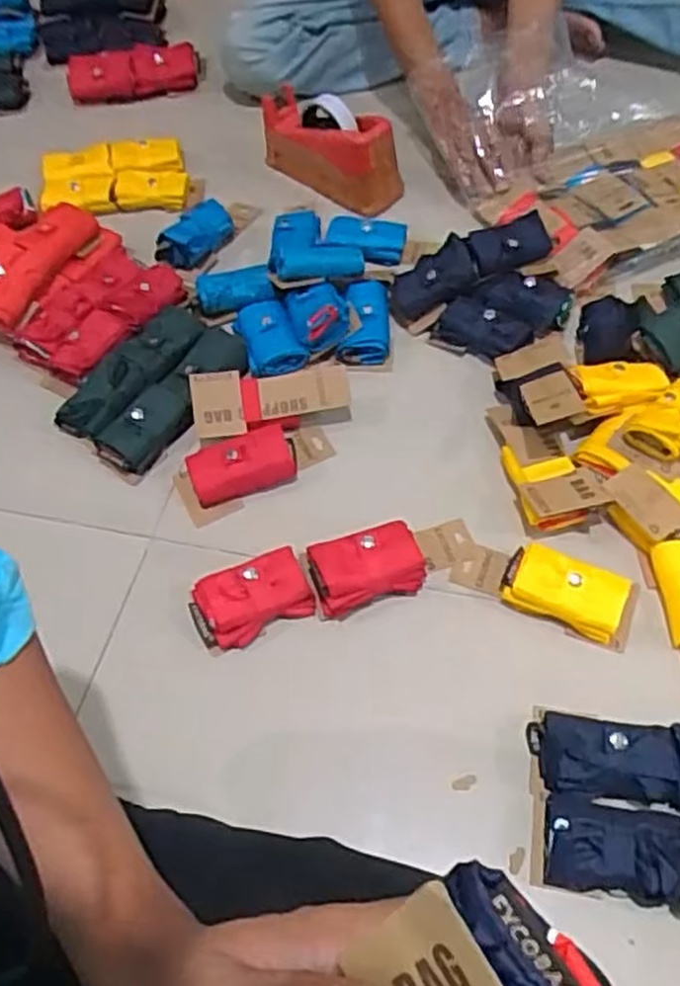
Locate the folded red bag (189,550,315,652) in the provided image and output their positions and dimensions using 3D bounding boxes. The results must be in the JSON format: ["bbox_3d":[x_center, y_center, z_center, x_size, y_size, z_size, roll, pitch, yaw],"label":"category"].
[{"bbox_3d":[-0.079,0.094,0.678,0.102,0.034,0.061,-24,58,-11],"label":"folded red bag"}]

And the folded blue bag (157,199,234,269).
[{"bbox_3d":[-0.181,-0.318,0.958,0.050,0.048,0.110,34,65,24],"label":"folded blue bag"}]

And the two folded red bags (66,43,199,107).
[{"bbox_3d":[-0.308,-0.624,1.132,0.193,0.060,0.060,-9,56,-1],"label":"two folded red bags"}]

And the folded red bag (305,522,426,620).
[{"bbox_3d":[0.023,0.067,0.694,0.097,0.029,0.064,-16,56,-6],"label":"folded red bag"}]

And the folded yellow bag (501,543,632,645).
[{"bbox_3d":[0.196,0.085,0.669,0.100,0.028,0.055,21,61,18],"label":"folded yellow bag"}]

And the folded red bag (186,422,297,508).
[{"bbox_3d":[-0.096,-0.026,0.763,0.108,0.035,0.061,-14,56,-5],"label":"folded red bag"}]

